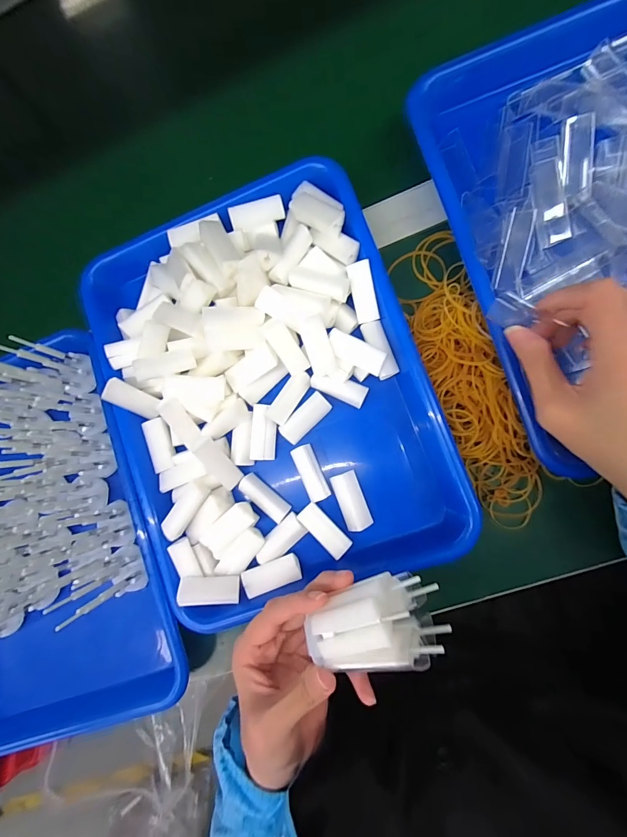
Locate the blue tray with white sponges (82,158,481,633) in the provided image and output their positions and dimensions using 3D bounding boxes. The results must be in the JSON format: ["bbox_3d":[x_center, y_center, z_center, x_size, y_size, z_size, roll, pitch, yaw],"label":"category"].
[{"bbox_3d":[-0.043,-0.026,0.283,0.245,0.050,0.333,-20,83,7],"label":"blue tray with white sponges"}]

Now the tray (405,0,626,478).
[{"bbox_3d":[0.234,-0.149,0.259,0.241,0.043,0.334,-19,84,7],"label":"tray"}]

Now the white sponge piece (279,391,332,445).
[{"bbox_3d":[-0.006,0.000,0.290,0.046,0.008,0.019,-45,81,4],"label":"white sponge piece"}]

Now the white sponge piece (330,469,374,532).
[{"bbox_3d":[0.030,0.066,0.280,0.021,0.018,0.045,-21,83,7],"label":"white sponge piece"}]

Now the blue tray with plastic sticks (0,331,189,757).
[{"bbox_3d":[-0.262,0.111,0.301,0.242,0.069,0.331,-24,83,7],"label":"blue tray with plastic sticks"}]

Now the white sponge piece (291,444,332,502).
[{"bbox_3d":[-0.002,0.045,0.287,0.018,0.007,0.045,-26,83,6],"label":"white sponge piece"}]

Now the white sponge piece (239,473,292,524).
[{"bbox_3d":[-0.040,0.064,0.289,0.046,0.012,0.016,43,93,-3],"label":"white sponge piece"}]

